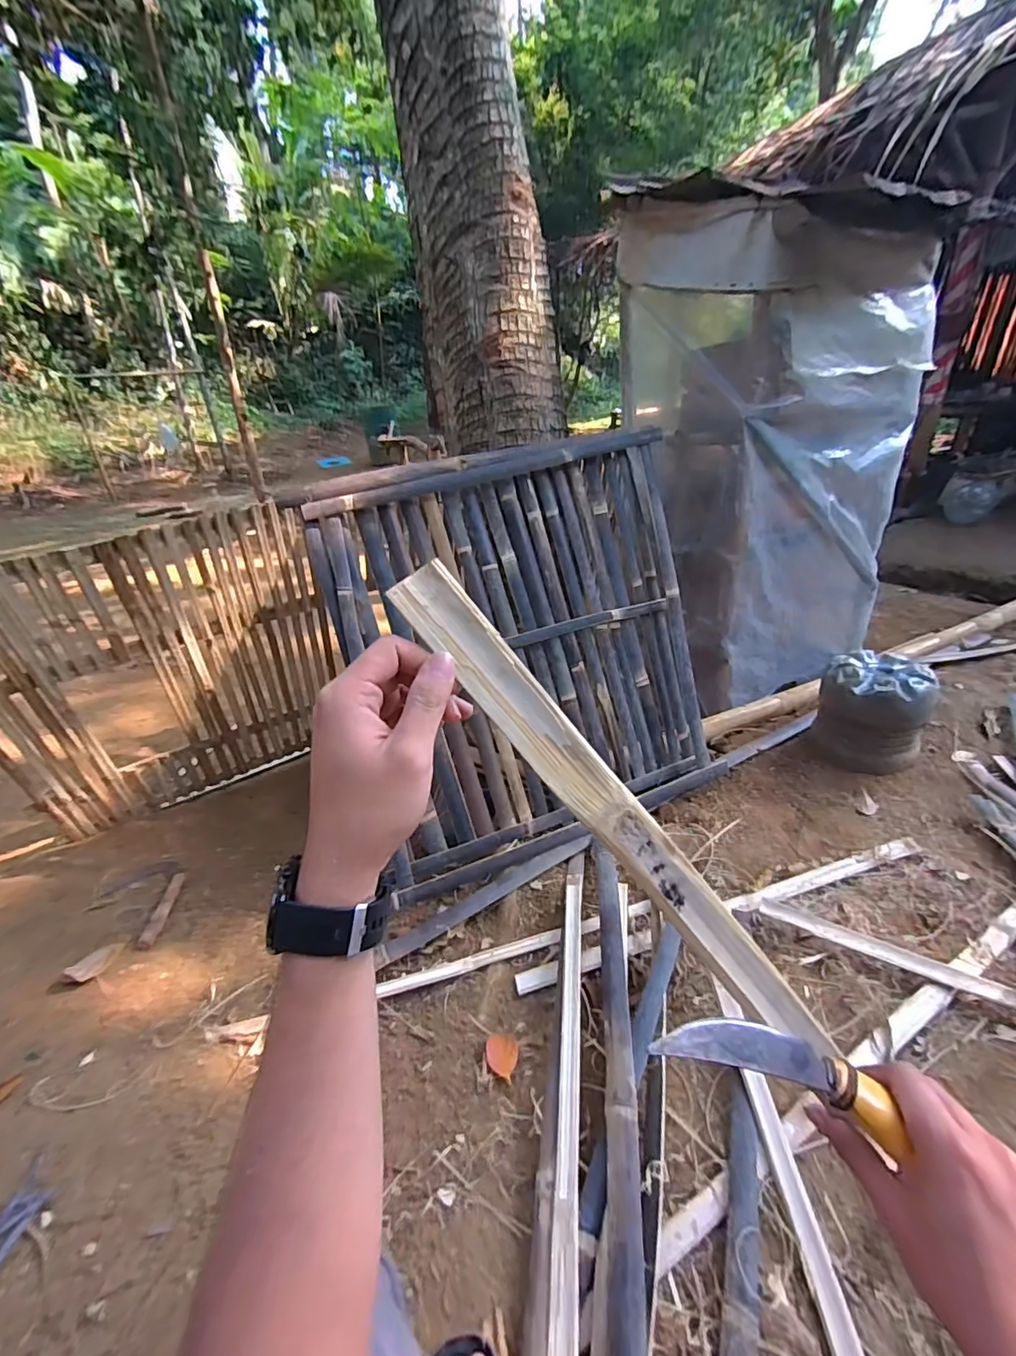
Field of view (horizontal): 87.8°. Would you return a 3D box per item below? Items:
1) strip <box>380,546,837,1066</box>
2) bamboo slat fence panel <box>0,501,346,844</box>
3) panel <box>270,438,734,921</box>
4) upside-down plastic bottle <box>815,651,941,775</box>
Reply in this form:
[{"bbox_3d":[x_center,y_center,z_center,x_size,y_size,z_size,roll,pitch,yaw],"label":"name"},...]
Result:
[{"bbox_3d":[0.067,0.087,0.304,0.034,0.365,0.006,-41,8,-9],"label":"strip"},{"bbox_3d":[-0.906,0.023,1.433,0.822,0.911,0.059,-25,52,-28],"label":"bamboo slat fence panel"},{"bbox_3d":[0.044,-0.068,1.284,0.830,0.924,0.106,-16,3,-14],"label":"panel"},{"bbox_3d":[0.939,0.086,1.365,0.238,0.274,0.212,11,30,34],"label":"upside-down plastic bottle"}]

